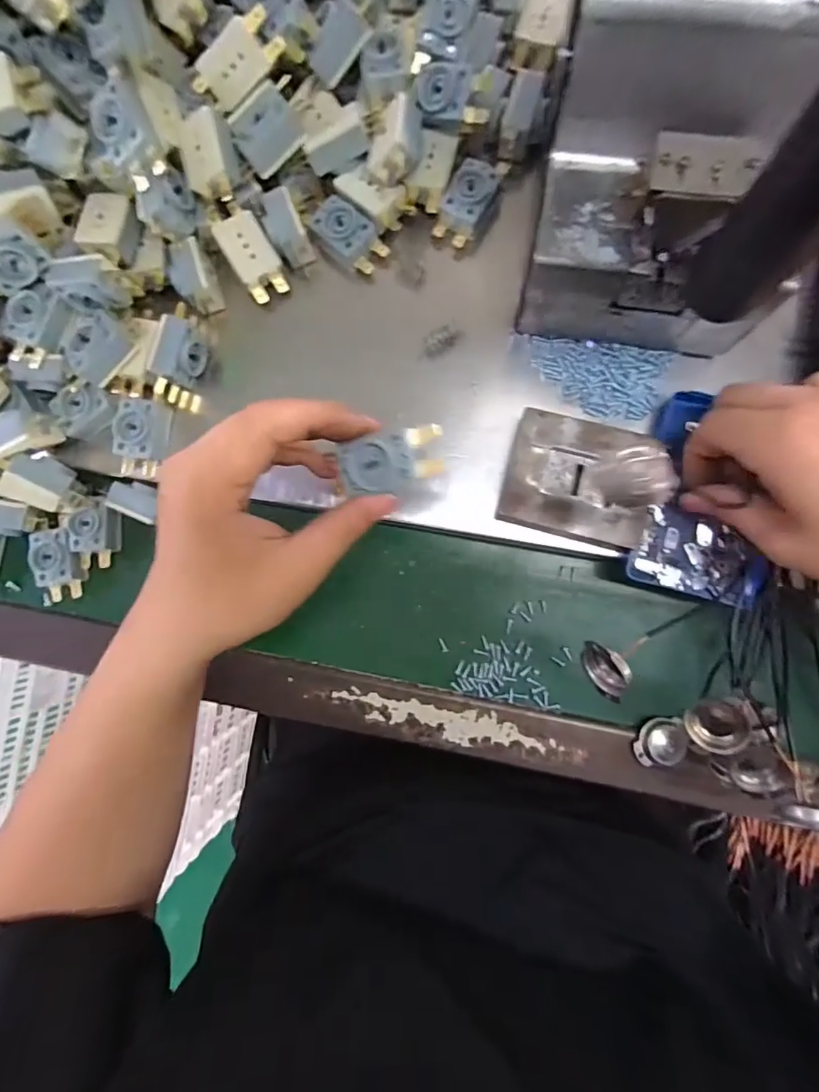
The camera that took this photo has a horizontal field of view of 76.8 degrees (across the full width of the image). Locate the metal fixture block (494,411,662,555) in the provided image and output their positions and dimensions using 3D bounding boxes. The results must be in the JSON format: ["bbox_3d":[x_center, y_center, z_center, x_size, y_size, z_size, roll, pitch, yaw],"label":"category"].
[{"bbox_3d":[0.097,-0.037,0.304,0.079,0.033,0.065,15,90,6],"label":"metal fixture block"}]

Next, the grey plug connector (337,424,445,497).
[{"bbox_3d":[-0.009,-0.037,0.233,0.048,0.015,0.025,-9,87,6],"label":"grey plug connector"}]

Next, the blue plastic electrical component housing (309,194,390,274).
[{"bbox_3d":[-0.039,-0.197,0.330,0.046,0.017,0.027,39,92,6],"label":"blue plastic electrical component housing"}]

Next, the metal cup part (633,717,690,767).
[{"bbox_3d":[0.153,0.120,0.317,0.030,0.022,0.030,0,88,6],"label":"metal cup part"}]

